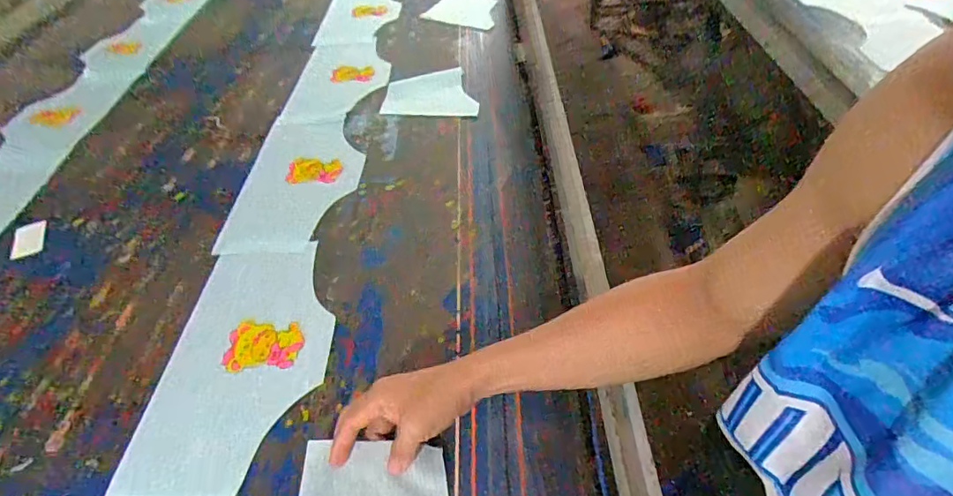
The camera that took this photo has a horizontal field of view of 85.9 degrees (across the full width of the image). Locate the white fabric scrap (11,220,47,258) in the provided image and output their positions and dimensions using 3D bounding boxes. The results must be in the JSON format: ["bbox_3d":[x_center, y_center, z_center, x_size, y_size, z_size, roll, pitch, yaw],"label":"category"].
[{"bbox_3d":[-0.633,-0.012,0.723,0.033,0.008,0.055,7,78,-28],"label":"white fabric scrap"}]

